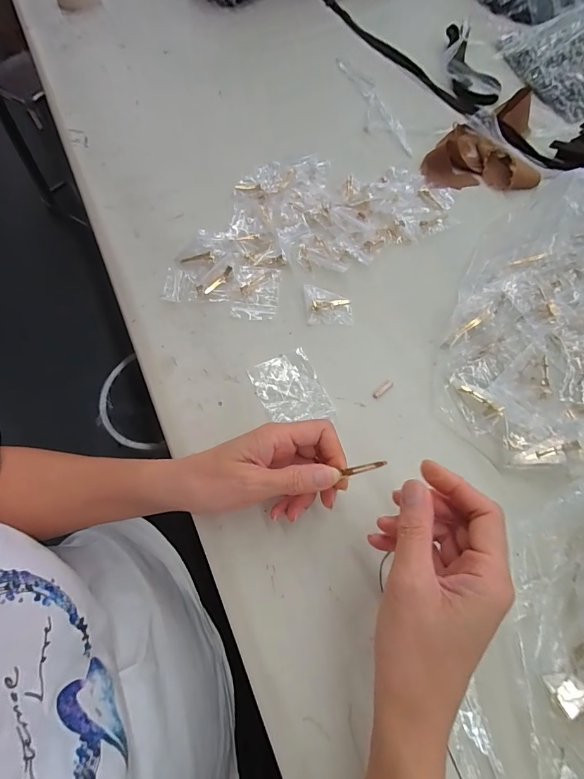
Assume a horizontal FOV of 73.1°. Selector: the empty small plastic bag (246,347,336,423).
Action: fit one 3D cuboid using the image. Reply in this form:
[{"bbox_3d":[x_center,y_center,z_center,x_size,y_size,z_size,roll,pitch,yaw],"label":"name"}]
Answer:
[{"bbox_3d":[-0.002,0.000,0.383,0.060,0.007,0.083,-22,64,-8],"label":"empty small plastic bag"}]

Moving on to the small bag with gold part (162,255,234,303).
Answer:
[{"bbox_3d":[-0.106,-0.120,0.439,0.077,0.013,0.049,-1,63,3],"label":"small bag with gold part"}]

